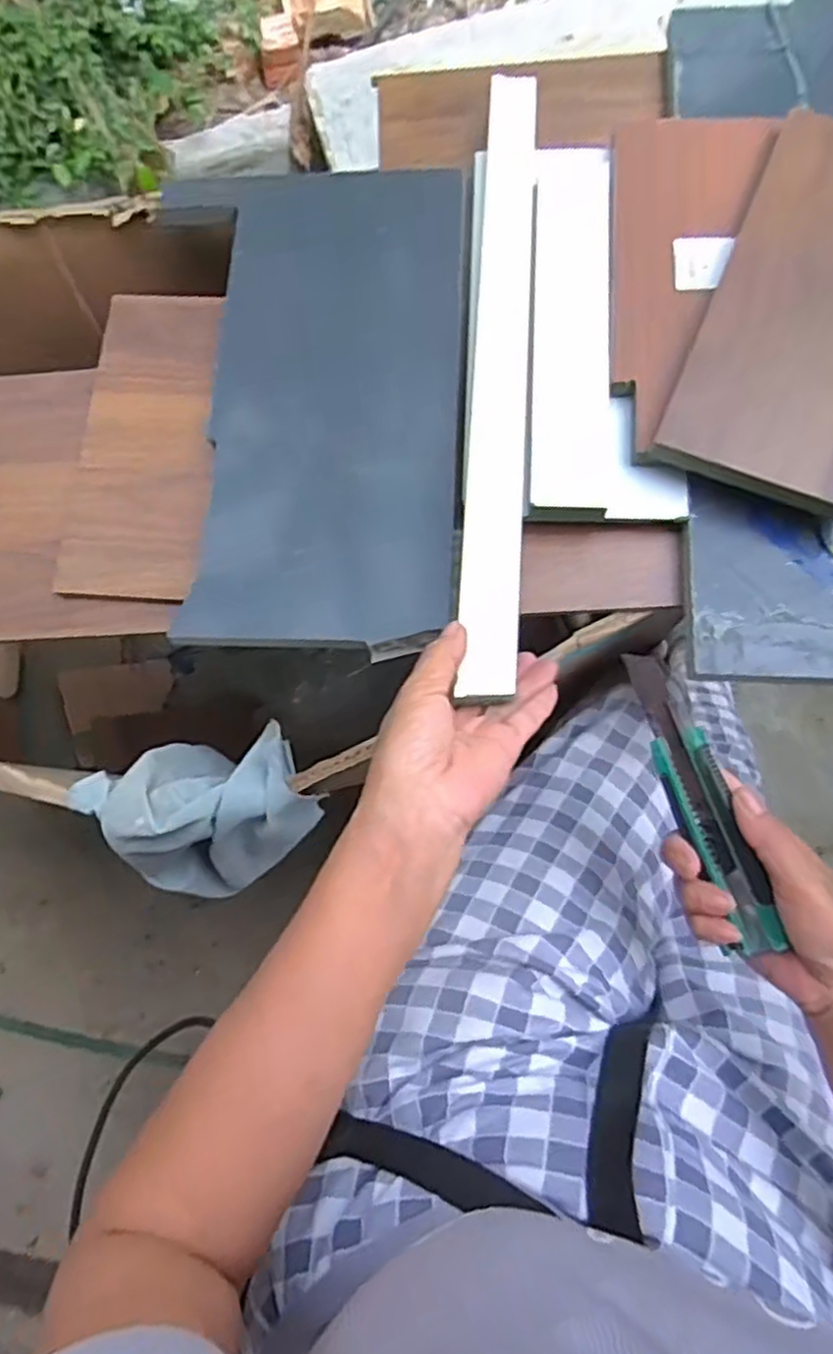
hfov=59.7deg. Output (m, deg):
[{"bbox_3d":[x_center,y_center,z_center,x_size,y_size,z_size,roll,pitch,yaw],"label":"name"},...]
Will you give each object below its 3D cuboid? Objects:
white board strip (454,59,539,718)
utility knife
[{"bbox_3d":[0.057,-0.218,0.469,0.034,0.011,0.480,4,72,2],"label":"white board strip"},{"bbox_3d":[0.158,0.067,0.399,0.032,0.019,0.170,-26,81,38],"label":"utility knife"}]

